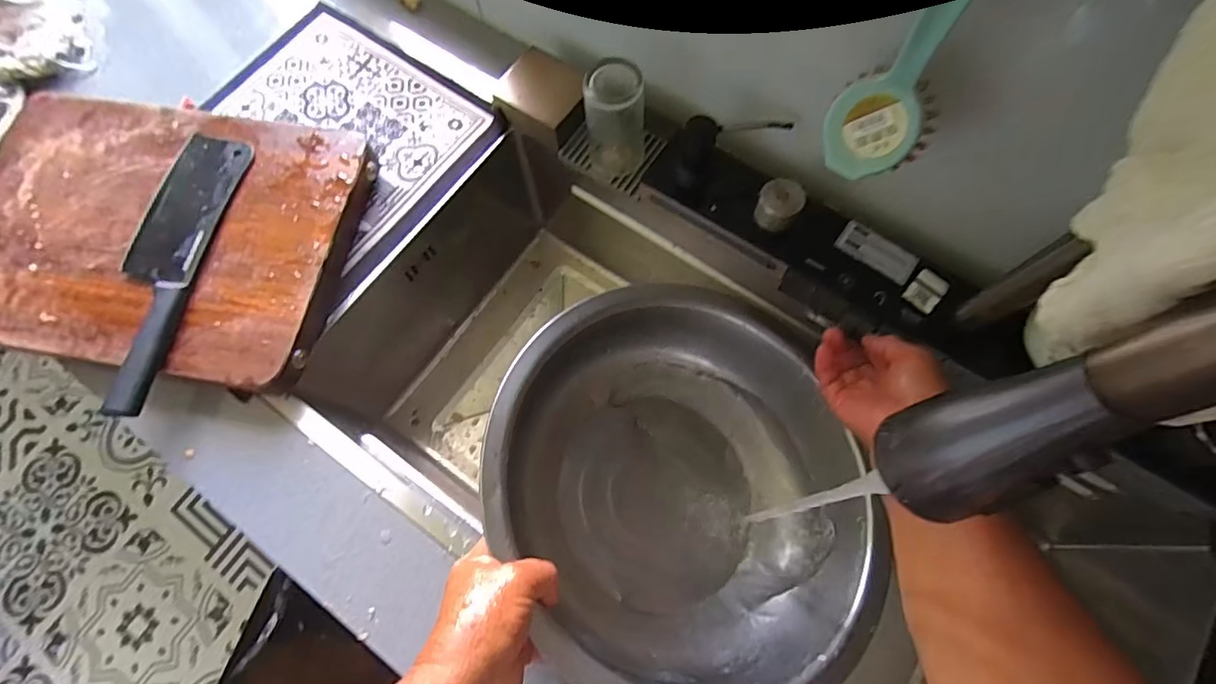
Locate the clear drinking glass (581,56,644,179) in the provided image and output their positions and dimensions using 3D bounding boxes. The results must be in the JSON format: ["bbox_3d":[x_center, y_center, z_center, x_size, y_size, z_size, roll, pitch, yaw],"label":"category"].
[{"bbox_3d":[0.007,-0.210,0.515,0.054,0.100,0.047,6,71,3],"label":"clear drinking glass"}]

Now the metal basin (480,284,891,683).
[{"bbox_3d":[0.079,0.118,0.477,0.355,0.129,0.326,4,67,-9],"label":"metal basin"}]

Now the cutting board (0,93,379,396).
[{"bbox_3d":[-0.457,-0.111,0.542,0.391,0.033,0.273,8,71,4],"label":"cutting board"}]

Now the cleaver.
[{"bbox_3d":[-0.419,-0.075,0.509,0.075,0.016,0.281,8,71,4],"label":"cleaver"}]

